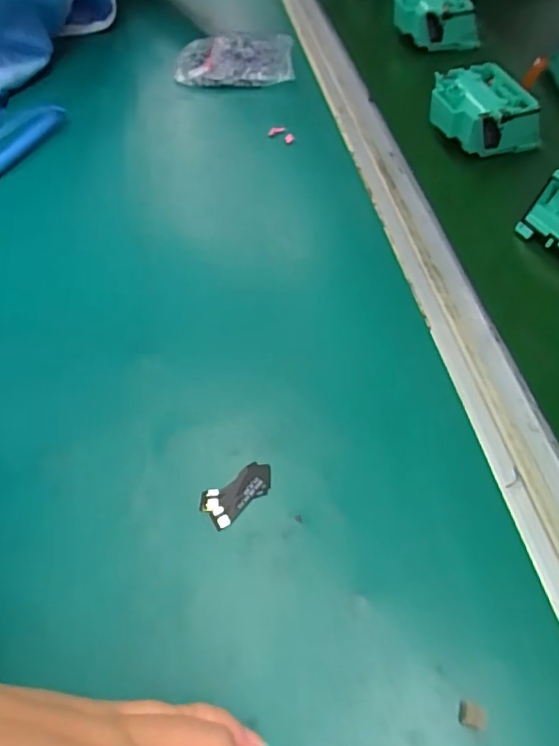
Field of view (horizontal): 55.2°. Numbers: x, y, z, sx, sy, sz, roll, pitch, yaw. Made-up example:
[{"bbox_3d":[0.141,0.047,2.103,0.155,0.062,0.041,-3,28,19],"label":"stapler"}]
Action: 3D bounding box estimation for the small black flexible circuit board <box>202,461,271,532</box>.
[{"bbox_3d":[-0.021,0.060,0.272,0.039,0.004,0.021,-37,60,-22],"label":"small black flexible circuit board"}]

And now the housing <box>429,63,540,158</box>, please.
[{"bbox_3d":[0.169,-0.222,0.455,0.071,0.040,0.075,-14,54,-7],"label":"housing"}]

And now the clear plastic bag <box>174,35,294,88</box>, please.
[{"bbox_3d":[-0.047,-0.323,0.545,0.118,0.023,0.086,-3,50,3],"label":"clear plastic bag"}]

